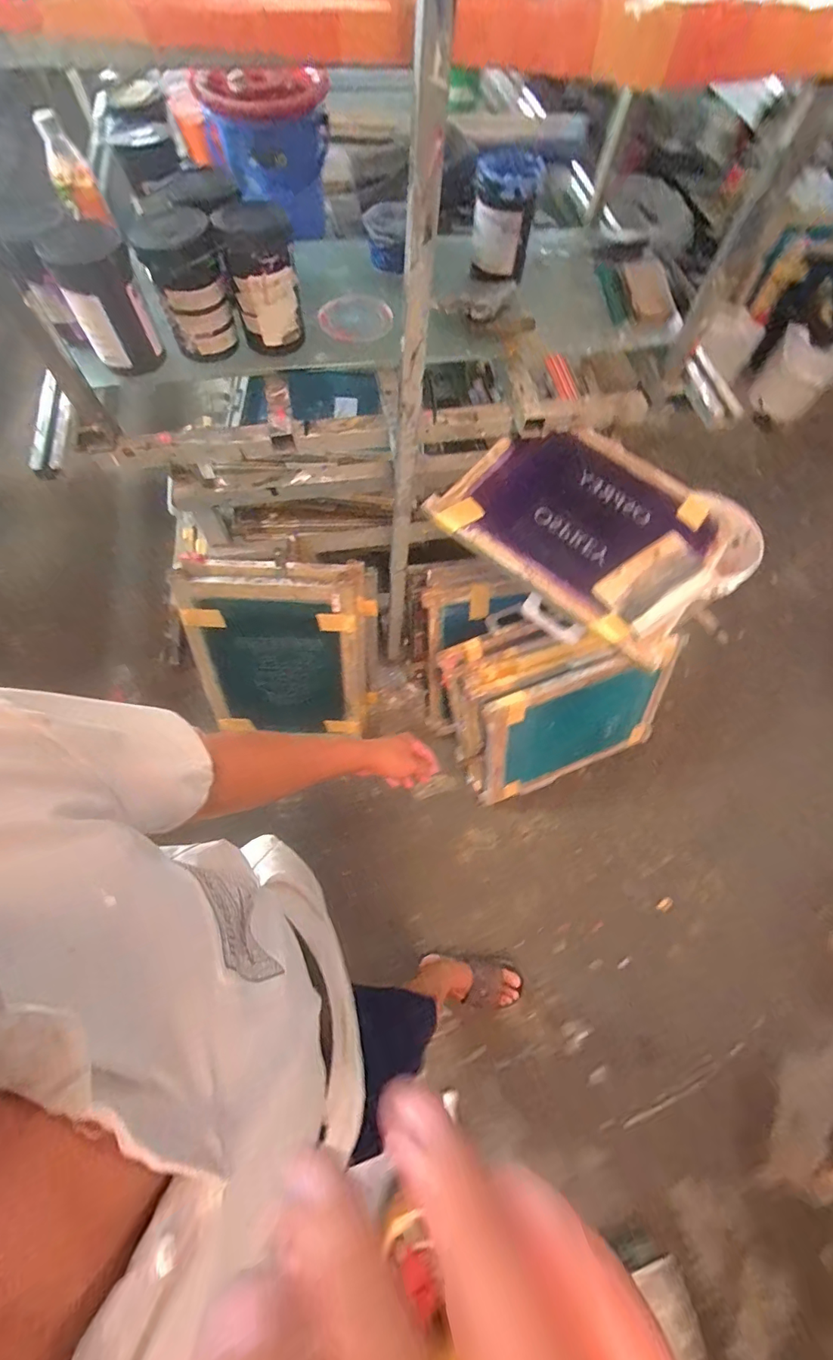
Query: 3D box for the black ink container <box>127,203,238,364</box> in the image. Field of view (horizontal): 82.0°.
[{"bbox_3d":[-0.363,-0.625,0.763,0.103,0.174,0.098,-28,71,-14],"label":"black ink container"}]

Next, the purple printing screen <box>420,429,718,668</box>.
[{"bbox_3d":[0.324,-0.311,0.919,0.483,0.042,0.384,35,73,12],"label":"purple printing screen"}]

